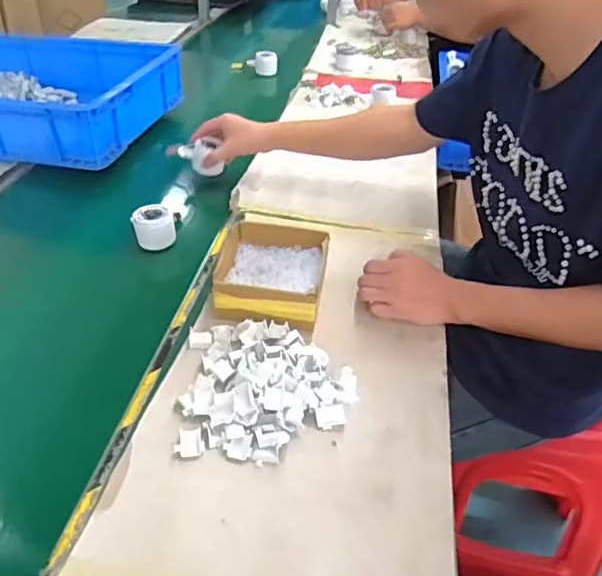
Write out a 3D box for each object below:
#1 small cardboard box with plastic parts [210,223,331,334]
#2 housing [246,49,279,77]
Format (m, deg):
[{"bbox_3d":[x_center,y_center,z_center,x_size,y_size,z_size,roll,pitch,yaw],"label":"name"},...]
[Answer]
[{"bbox_3d":[-0.040,-0.021,0.813,0.144,0.057,0.192,8,38,3],"label":"small cardboard box with plastic parts"},{"bbox_3d":[-0.111,-0.640,1.667,0.091,0.060,0.048,-1,36,-4],"label":"housing"}]

